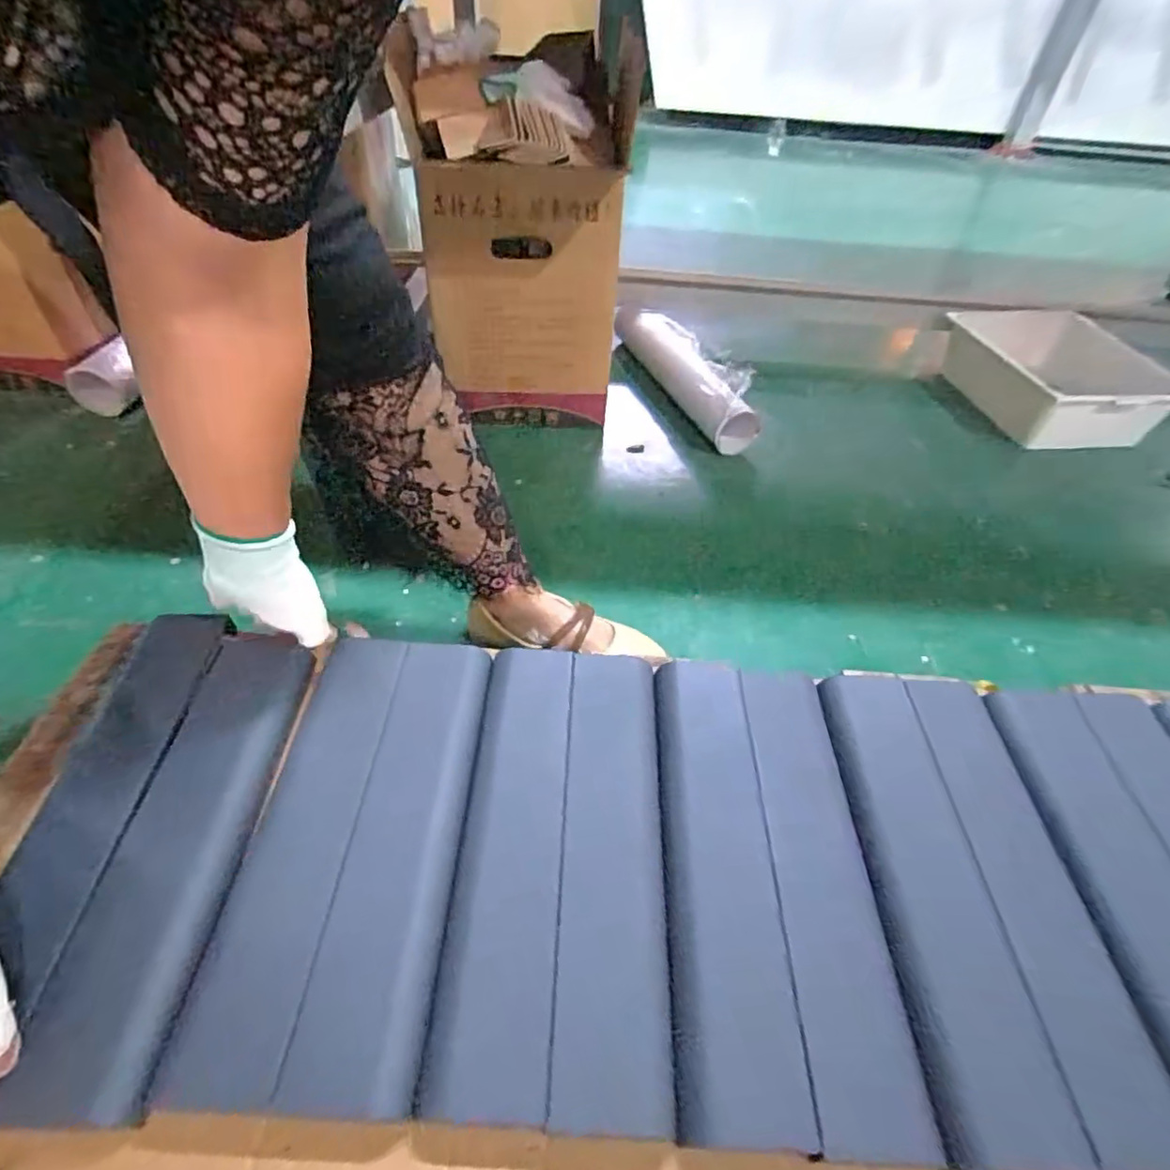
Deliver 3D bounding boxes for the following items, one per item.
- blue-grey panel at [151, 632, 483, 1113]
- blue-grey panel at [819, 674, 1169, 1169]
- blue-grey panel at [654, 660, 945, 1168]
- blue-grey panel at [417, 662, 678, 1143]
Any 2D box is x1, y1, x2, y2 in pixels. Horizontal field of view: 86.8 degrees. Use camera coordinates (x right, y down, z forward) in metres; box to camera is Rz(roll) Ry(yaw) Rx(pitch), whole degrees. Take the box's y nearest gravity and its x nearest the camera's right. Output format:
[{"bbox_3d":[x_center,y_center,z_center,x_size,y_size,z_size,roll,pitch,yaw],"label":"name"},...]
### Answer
[{"bbox_3d":[-0.164,0.168,0.446,0.147,0.019,0.319,1,45,1],"label":"blue-grey panel"},{"bbox_3d":[0.273,0.197,0.447,0.135,0.030,0.331,2,45,2],"label":"blue-grey panel"},{"bbox_3d":[0.128,0.191,0.445,0.140,0.016,0.320,2,45,2],"label":"blue-grey panel"},{"bbox_3d":[-0.016,0.179,0.447,0.143,0.009,0.319,1,45,1],"label":"blue-grey panel"}]

